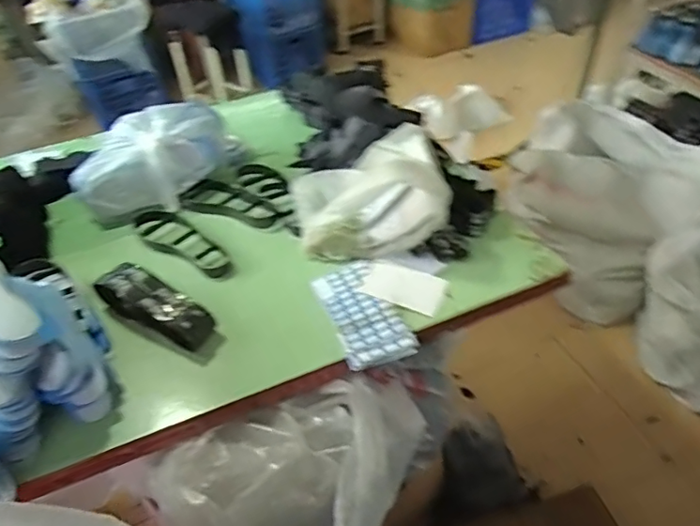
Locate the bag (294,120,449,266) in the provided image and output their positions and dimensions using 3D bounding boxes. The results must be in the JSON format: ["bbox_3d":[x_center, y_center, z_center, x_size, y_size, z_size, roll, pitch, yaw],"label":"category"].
[{"bbox_3d":[0.045,-0.163,1.178,0.327,0.186,0.254,-11,49,-5],"label":"bag"}]

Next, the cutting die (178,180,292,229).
[{"bbox_3d":[-0.267,-0.140,1.285,0.269,0.050,0.106,11,51,14],"label":"cutting die"}]

